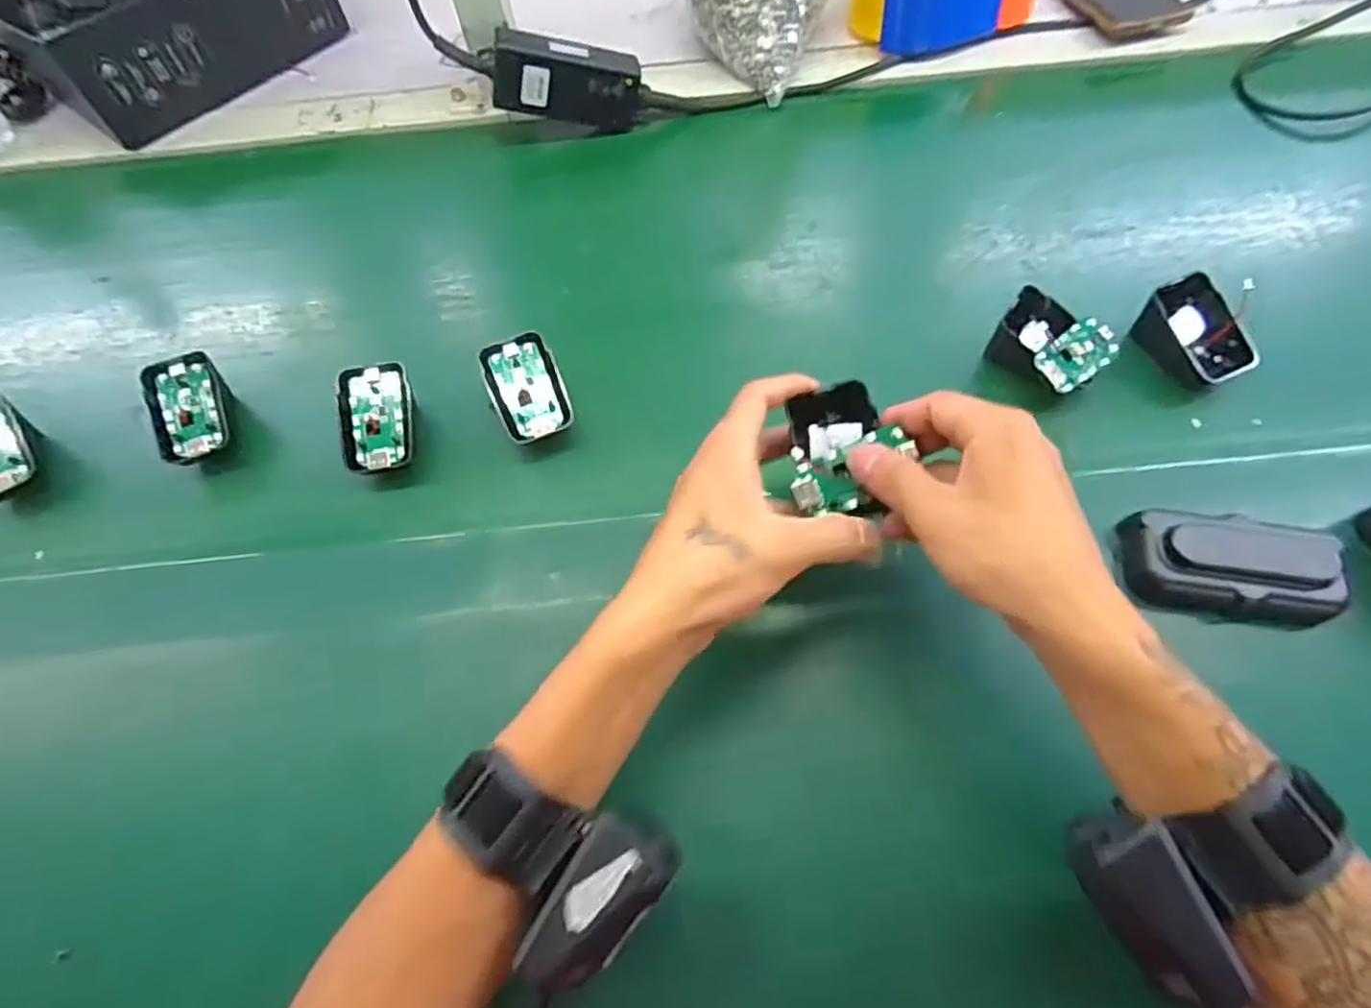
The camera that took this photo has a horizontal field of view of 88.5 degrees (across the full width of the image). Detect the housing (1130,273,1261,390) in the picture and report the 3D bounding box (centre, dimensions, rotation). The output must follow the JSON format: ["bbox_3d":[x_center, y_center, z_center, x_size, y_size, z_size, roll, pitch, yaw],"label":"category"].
[{"bbox_3d":[0.324,-0.106,0.450,0.050,0.044,0.065,-26,64,-10],"label":"housing"}]

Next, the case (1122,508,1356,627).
[{"bbox_3d":[0.296,0.036,0.382,0.104,0.029,0.052,5,63,6],"label":"case"}]

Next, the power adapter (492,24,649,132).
[{"bbox_3d":[-0.093,-0.336,0.565,0.118,0.055,0.025,0,60,-19],"label":"power adapter"}]

